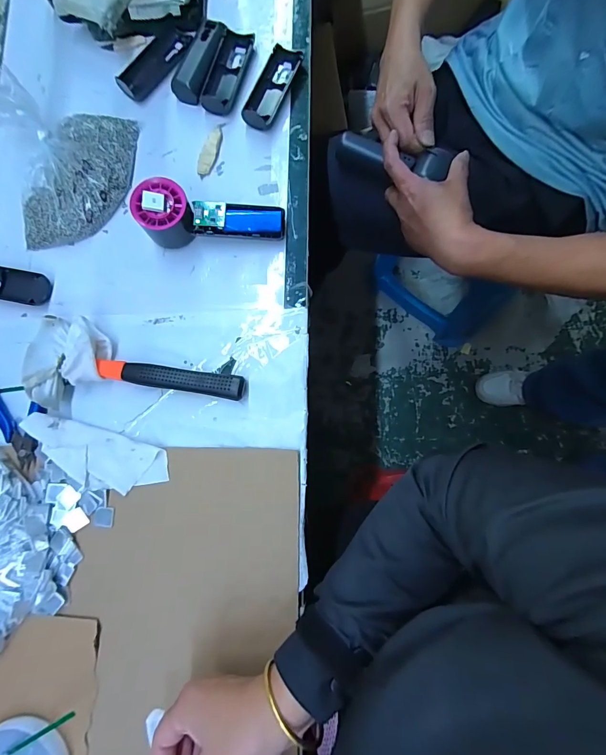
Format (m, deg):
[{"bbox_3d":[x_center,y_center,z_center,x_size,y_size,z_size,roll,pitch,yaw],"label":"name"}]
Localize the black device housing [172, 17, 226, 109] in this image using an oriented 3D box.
[{"bbox_3d":[-0.125,-0.382,0.446,0.035,0.022,0.103,16,85,8],"label":"black device housing"}]

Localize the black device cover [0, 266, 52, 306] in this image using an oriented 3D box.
[{"bbox_3d":[-0.348,-0.110,0.436,0.103,0.014,0.038,12,85,8],"label":"black device cover"}]

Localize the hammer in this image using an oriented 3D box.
[{"bbox_3d":[-0.180,-0.013,0.396,0.231,0.042,0.091,3,83,7],"label":"hammer"}]

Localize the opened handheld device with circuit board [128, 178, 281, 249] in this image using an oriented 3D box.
[{"bbox_3d":[-0.100,-0.173,0.409,0.154,0.056,0.048,1,83,-9],"label":"opened handheld device with circuit board"}]

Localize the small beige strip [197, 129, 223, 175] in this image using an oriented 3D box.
[{"bbox_3d":[-0.109,-0.268,0.438,0.019,0.012,0.058,16,85,8],"label":"small beige strip"}]

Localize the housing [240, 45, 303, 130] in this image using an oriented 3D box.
[{"bbox_3d":[-0.037,-0.343,0.436,0.038,0.017,0.108,26,87,9],"label":"housing"}]

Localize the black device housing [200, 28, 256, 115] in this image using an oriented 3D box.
[{"bbox_3d":[-0.090,-0.369,0.446,0.038,0.013,0.111,14,85,8],"label":"black device housing"}]

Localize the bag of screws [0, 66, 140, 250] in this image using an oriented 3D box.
[{"bbox_3d":[-0.271,-0.251,0.426,0.148,0.055,0.173,-11,82,5],"label":"bag of screws"}]

